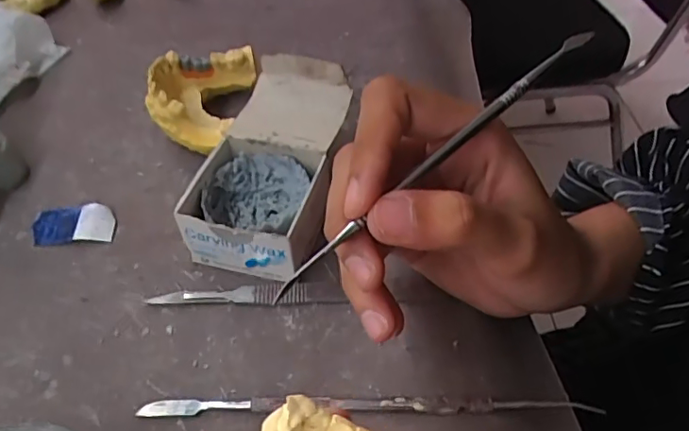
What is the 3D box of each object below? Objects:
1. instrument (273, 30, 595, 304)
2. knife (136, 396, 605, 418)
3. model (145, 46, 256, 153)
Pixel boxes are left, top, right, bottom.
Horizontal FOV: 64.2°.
[{"bbox_3d":[0.036,-0.023,0.186,0.154,0.005,0.004,-39,58,-17],"label":"instrument"},{"bbox_3d":[0.008,0.073,0.212,0.173,0.006,0.007,0,48,0],"label":"knife"},{"bbox_3d":[-0.081,-0.072,0.322,0.050,0.038,0.071,7,49,7],"label":"model"}]

